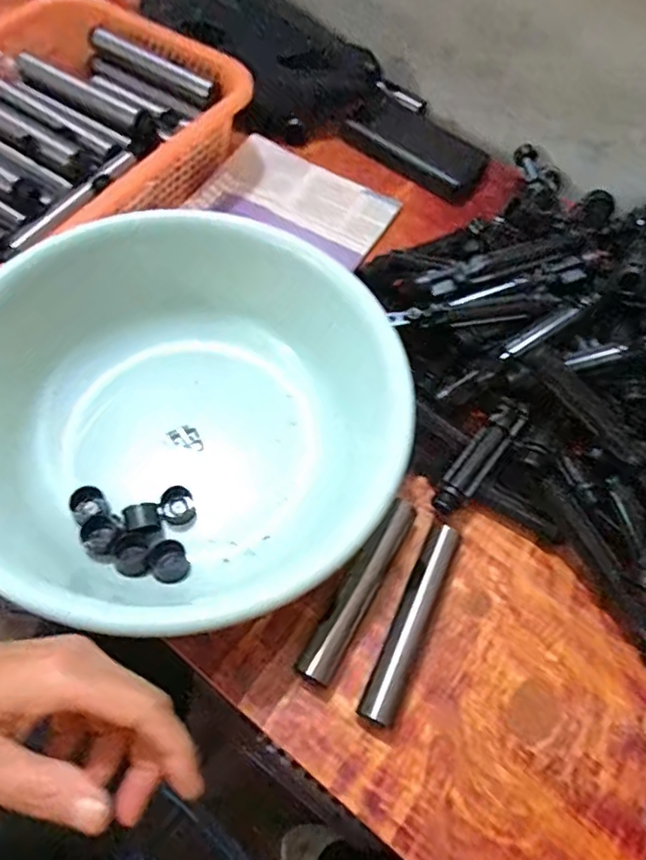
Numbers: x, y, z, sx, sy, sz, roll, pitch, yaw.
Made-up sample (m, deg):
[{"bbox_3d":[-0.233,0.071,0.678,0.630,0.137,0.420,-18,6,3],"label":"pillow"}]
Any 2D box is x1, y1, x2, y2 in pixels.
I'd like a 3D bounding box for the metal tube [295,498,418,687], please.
[{"bbox_3d":[0.026,0.110,0.408,0.024,0.019,0.138,29,63,10],"label":"metal tube"}]

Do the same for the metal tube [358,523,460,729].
[{"bbox_3d":[0.061,0.130,0.400,0.022,0.018,0.139,25,63,8],"label":"metal tube"}]

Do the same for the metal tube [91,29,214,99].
[{"bbox_3d":[-0.175,-0.380,0.606,0.127,0.017,0.010,6,58,-37],"label":"metal tube"}]

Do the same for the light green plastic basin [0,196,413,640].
[{"bbox_3d":[-0.097,-0.017,0.411,0.295,0.103,0.271,2,62,-5],"label":"light green plastic basin"}]

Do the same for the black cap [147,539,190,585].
[{"bbox_3d":[-0.107,0.092,0.406,0.025,0.011,0.028,-30,69,-19],"label":"black cap"}]

